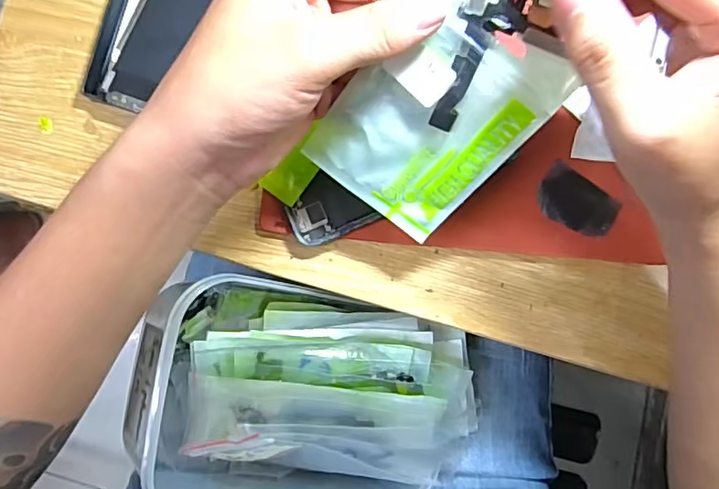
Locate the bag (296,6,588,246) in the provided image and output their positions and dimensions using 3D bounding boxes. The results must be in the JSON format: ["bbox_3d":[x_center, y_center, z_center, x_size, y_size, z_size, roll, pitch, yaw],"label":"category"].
[{"bbox_3d":[0.035,-0.059,0.264,0.082,0.006,0.115,34,125,-13],"label":"bag"}]

